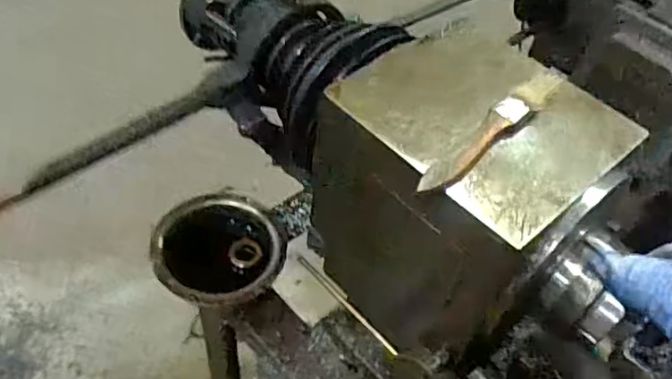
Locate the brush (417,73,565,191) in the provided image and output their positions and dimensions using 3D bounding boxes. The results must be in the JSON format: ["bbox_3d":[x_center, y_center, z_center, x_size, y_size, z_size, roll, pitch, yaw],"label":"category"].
[{"bbox_3d":[0.105,-0.042,0.404,0.021,0.009,0.152,37,55,23],"label":"brush"}]

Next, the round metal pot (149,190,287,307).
[{"bbox_3d":[-0.122,0.073,0.650,0.133,0.070,0.125,3,49,-3],"label":"round metal pot"}]

